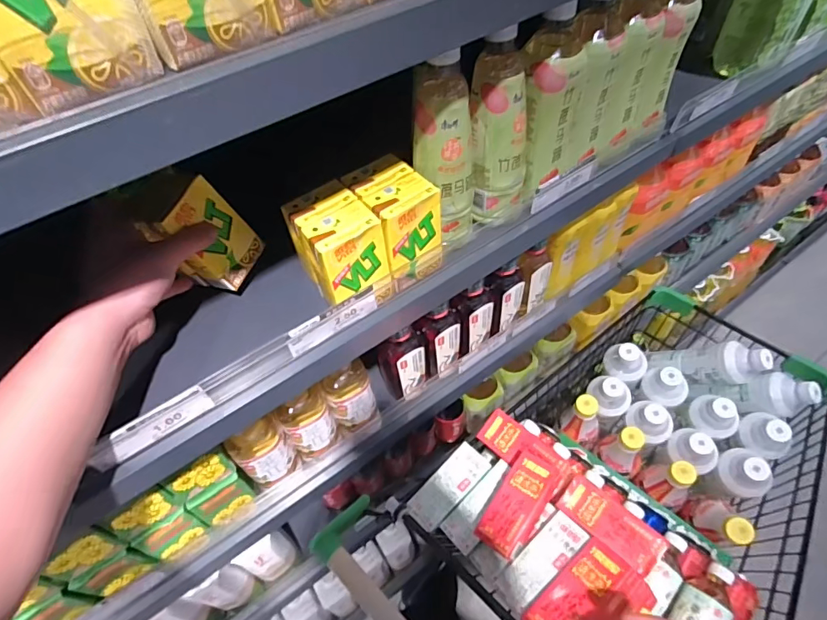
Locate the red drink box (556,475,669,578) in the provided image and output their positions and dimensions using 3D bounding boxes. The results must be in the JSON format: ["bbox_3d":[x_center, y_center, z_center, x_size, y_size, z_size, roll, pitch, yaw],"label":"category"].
[{"bbox_3d":[0.253,0.278,0.613,0.127,0.029,0.062,33,62,26],"label":"red drink box"}]

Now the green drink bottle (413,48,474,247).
[{"bbox_3d":[0.031,-0.159,0.476,0.058,0.181,0.076,2,53,7],"label":"green drink bottle"}]

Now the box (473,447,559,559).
[{"bbox_3d":[0.138,0.249,0.623,0.066,0.040,0.134,30,61,25],"label":"box"}]

